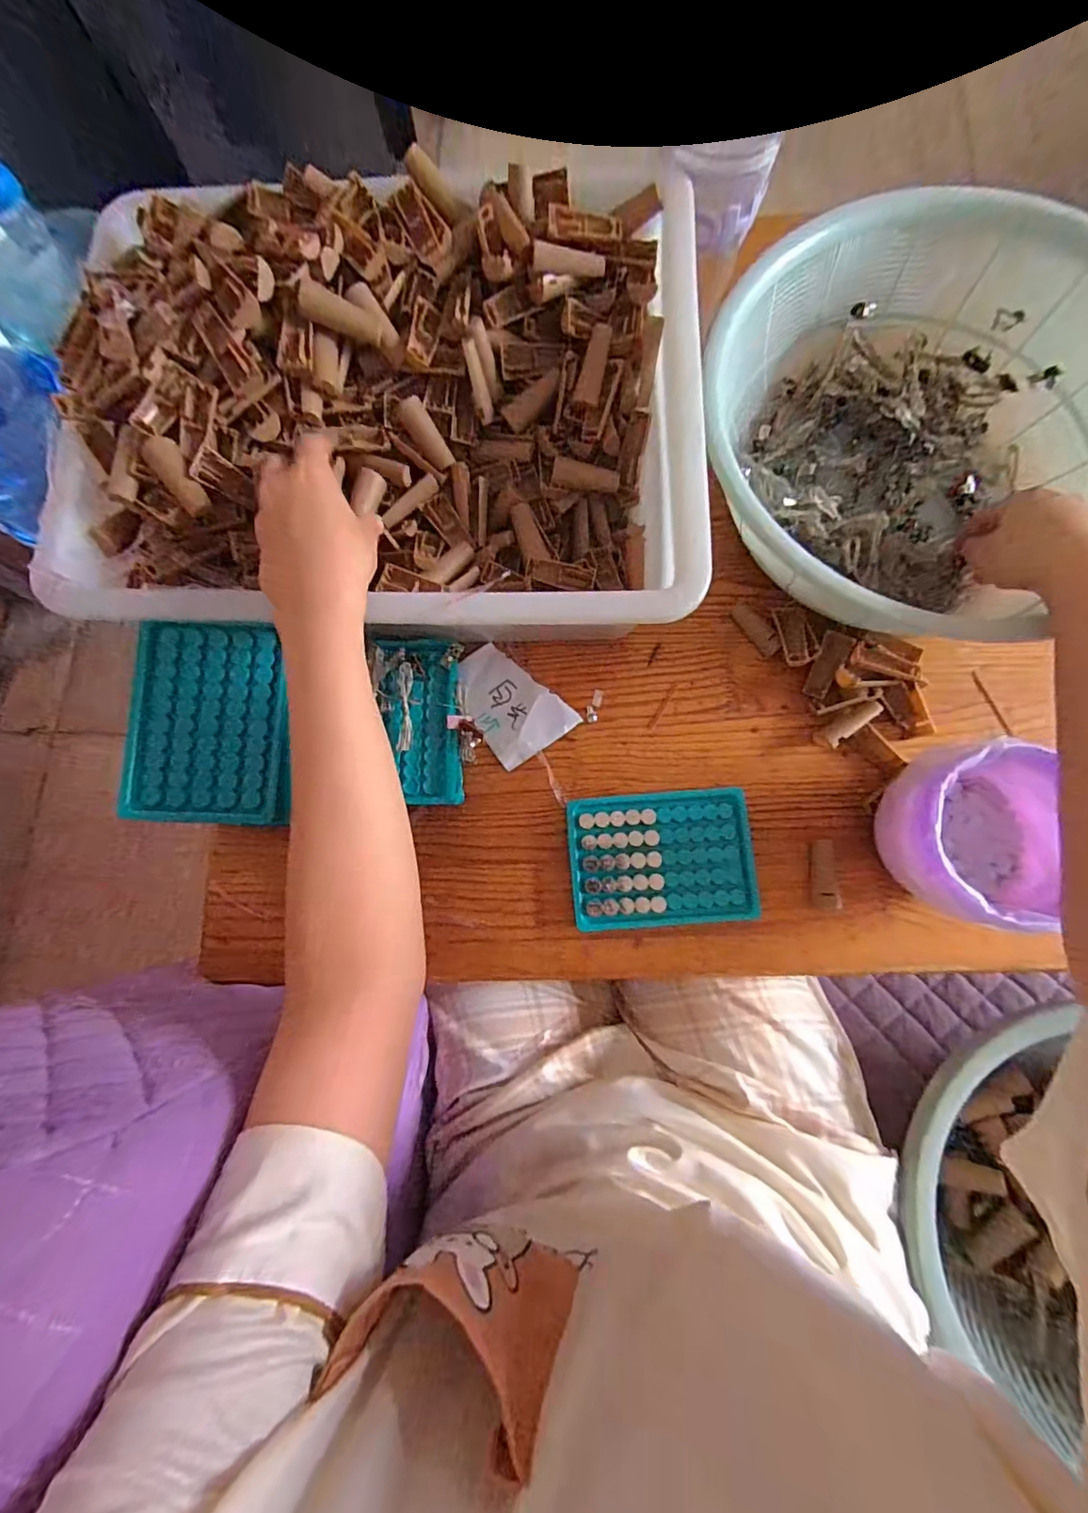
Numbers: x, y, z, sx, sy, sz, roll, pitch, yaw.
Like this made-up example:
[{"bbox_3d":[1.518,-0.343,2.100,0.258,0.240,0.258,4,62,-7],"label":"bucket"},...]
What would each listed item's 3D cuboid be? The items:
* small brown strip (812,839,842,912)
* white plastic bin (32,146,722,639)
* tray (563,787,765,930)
[{"bbox_3d":[0.206,0.087,0.390,0.018,0.004,0.050,1,79,1],"label":"small brown strip"},{"bbox_3d":[-0.101,-0.221,0.381,0.395,0.139,0.292,1,79,1],"label":"white plastic bin"},{"bbox_3d":[0.087,0.076,0.395,0.130,0.009,0.095,-4,79,0],"label":"tray"}]

